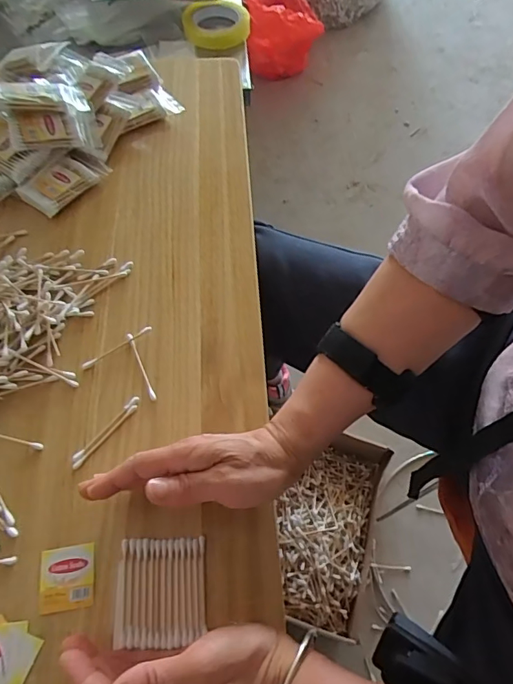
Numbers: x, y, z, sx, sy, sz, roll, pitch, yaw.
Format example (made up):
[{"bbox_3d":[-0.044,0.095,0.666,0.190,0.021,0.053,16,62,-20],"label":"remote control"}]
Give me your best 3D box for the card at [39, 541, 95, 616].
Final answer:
[{"bbox_3d":[-0.145,0.179,0.360,0.040,0.004,0.044,-7,63,-5],"label":"card"}]

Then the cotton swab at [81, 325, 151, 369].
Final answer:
[{"bbox_3d":[-0.132,0.004,0.448,0.072,0.004,0.006,-32,67,-17],"label":"cotton swab"}]

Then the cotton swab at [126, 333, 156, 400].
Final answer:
[{"bbox_3d":[-0.108,0.022,0.441,0.006,0.004,0.072,-22,65,-13],"label":"cotton swab"}]

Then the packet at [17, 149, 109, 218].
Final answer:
[{"bbox_3d":[-0.220,-0.186,0.543,0.052,0.021,0.093,37,67,16],"label":"packet"}]

